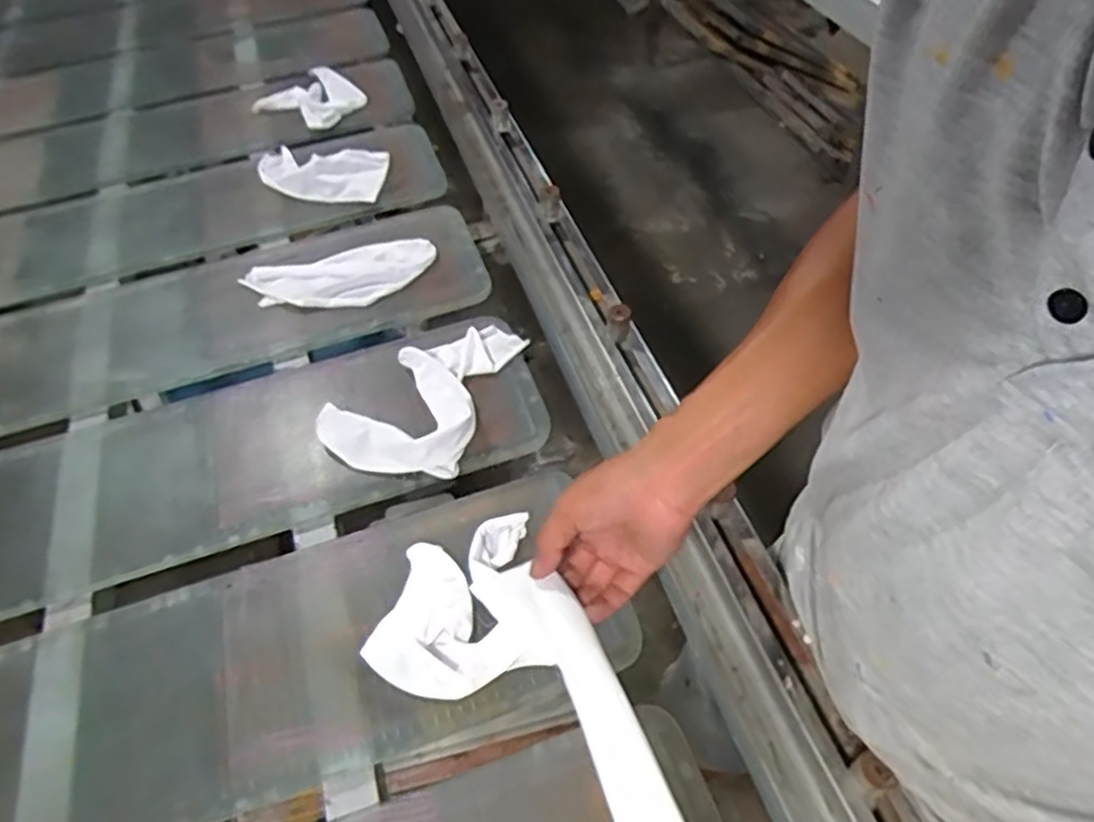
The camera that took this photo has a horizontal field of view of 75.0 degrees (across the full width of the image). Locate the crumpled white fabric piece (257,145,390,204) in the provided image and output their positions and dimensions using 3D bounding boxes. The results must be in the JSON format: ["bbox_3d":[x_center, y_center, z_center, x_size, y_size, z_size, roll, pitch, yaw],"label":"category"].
[{"bbox_3d":[-0.324,-0.339,1.016,0.190,0.044,0.109,-1,52,3],"label":"crumpled white fabric piece"}]

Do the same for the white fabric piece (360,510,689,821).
[{"bbox_3d":[0.011,0.237,0.481,0.145,0.078,0.417,-29,53,-18],"label":"white fabric piece"}]

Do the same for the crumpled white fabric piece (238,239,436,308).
[{"bbox_3d":[-0.251,-0.163,0.879,0.225,0.024,0.094,-15,52,-8],"label":"crumpled white fabric piece"}]

